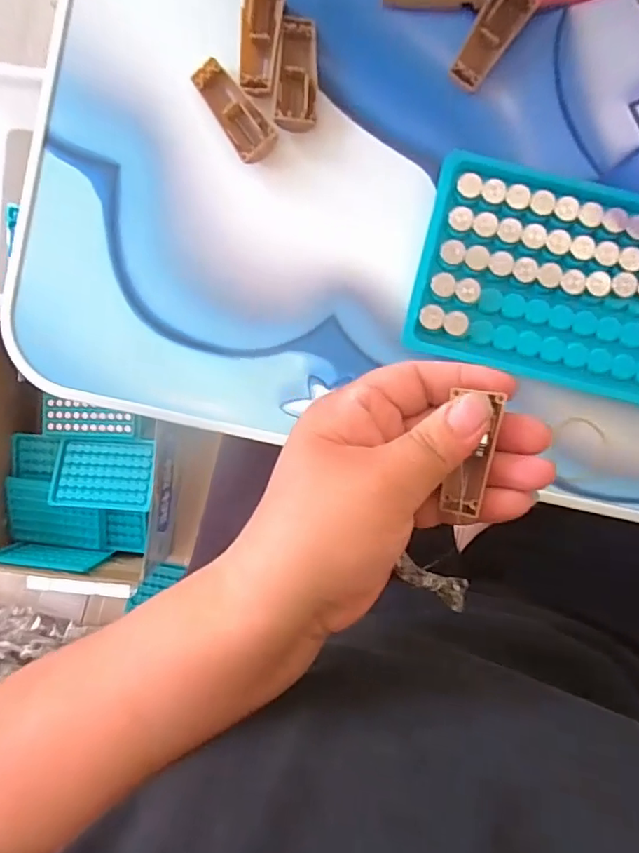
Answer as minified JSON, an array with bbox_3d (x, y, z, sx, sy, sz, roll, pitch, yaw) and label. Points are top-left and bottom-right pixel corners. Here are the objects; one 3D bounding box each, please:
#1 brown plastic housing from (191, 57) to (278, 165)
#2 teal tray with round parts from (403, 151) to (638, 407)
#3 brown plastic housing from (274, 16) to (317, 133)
[{"bbox_3d":[-0.041,-0.152,0.267,0.019,0.007,0.050,-34,91,3],"label":"brown plastic housing"},{"bbox_3d":[0.114,-0.069,0.264,0.131,0.018,0.094,15,93,1],"label":"teal tray with round parts"},{"bbox_3d":[-0.010,-0.168,0.266,0.019,0.007,0.050,3,93,2],"label":"brown plastic housing"}]

